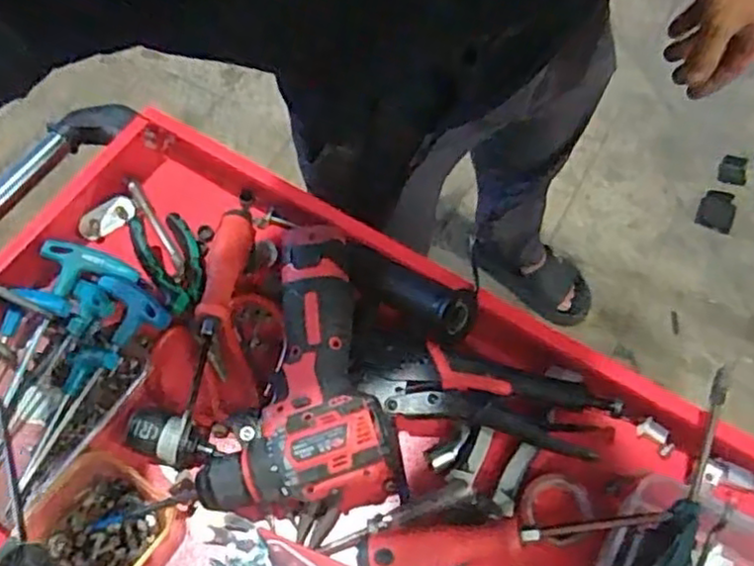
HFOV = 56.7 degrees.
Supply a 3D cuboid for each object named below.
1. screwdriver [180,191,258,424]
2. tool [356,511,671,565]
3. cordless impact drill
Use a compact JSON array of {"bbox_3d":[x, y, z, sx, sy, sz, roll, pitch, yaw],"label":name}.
[{"bbox_3d":[-0.136,0.005,0.591,0.031,0.030,0.227,7,63,6],"label":"screwdriver"},{"bbox_3d":[0.089,0.175,0.488,0.205,0.035,0.029,-9,62,-2],"label":"tool"},{"bbox_3d":[-0.071,0.073,0.544,0.135,0.086,0.197,-12,63,-4],"label":"cordless impact drill"}]

